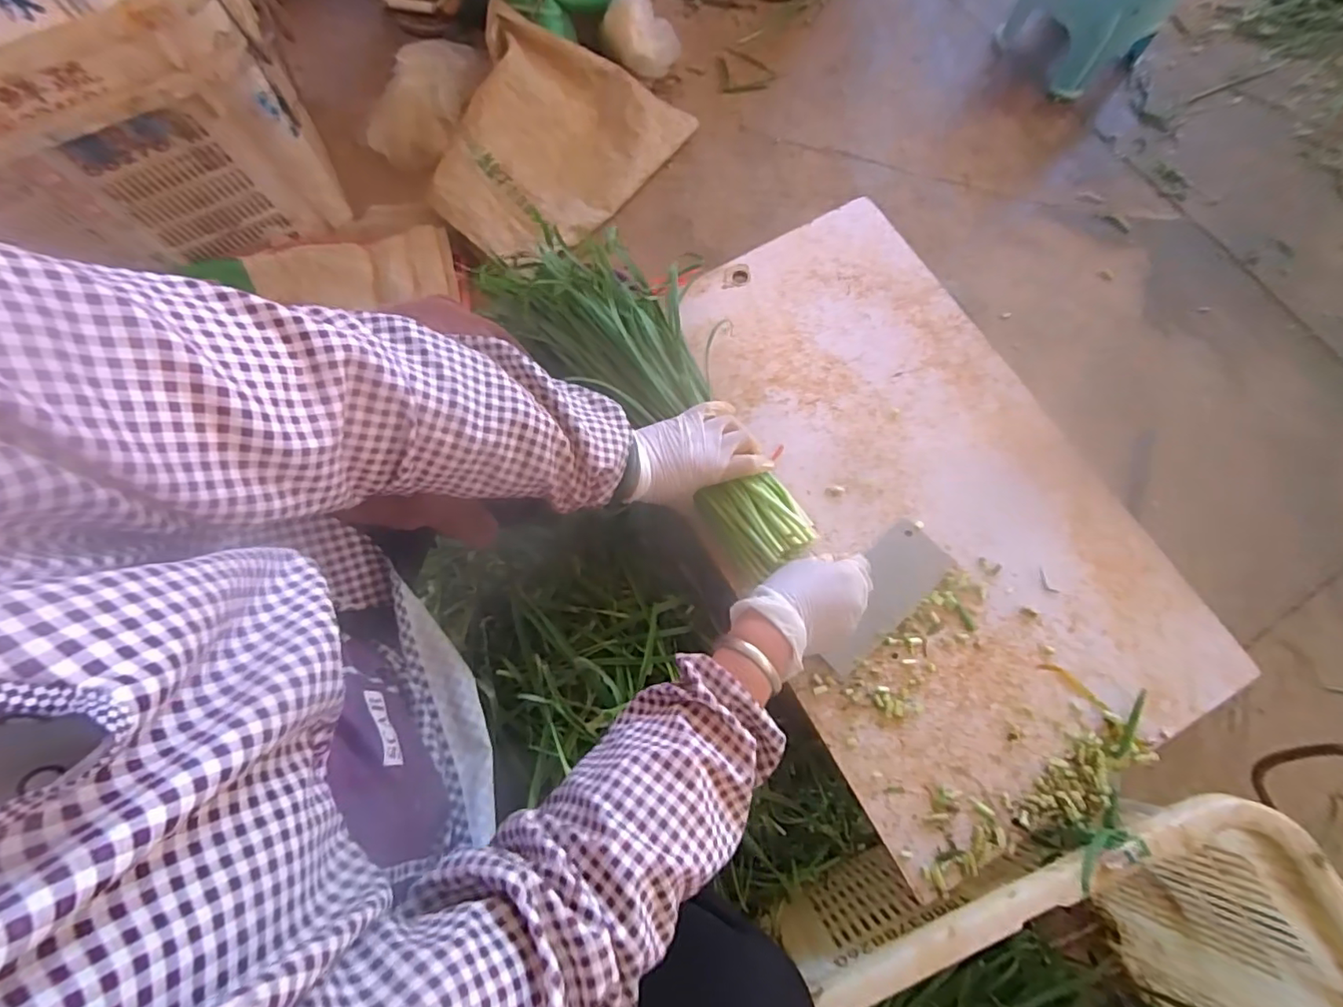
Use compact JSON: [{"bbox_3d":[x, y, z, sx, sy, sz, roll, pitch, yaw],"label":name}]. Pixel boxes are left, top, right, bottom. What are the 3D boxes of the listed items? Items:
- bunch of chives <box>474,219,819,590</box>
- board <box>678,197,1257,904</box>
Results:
[{"bbox_3d":[-0.028,-0.138,0.612,0.166,0.064,0.489,-35,72,-10],"label":"bunch of chives"},{"bbox_3d":[0.237,-0.026,0.619,0.393,0.016,0.643,-27,73,-8],"label":"board"}]

